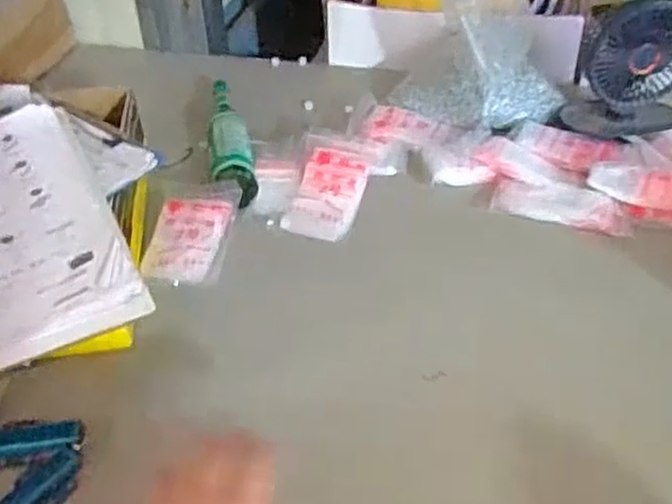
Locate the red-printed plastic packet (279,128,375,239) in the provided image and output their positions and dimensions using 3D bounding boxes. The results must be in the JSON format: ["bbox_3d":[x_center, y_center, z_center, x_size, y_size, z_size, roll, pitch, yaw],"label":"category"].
[{"bbox_3d":[-0.007,-0.076,0.780,0.074,0.016,0.156,6,42,10],"label":"red-printed plastic packet"}]

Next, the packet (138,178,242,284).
[{"bbox_3d":[-0.146,-0.021,0.731,0.077,0.015,0.135,2,41,6],"label":"packet"}]

